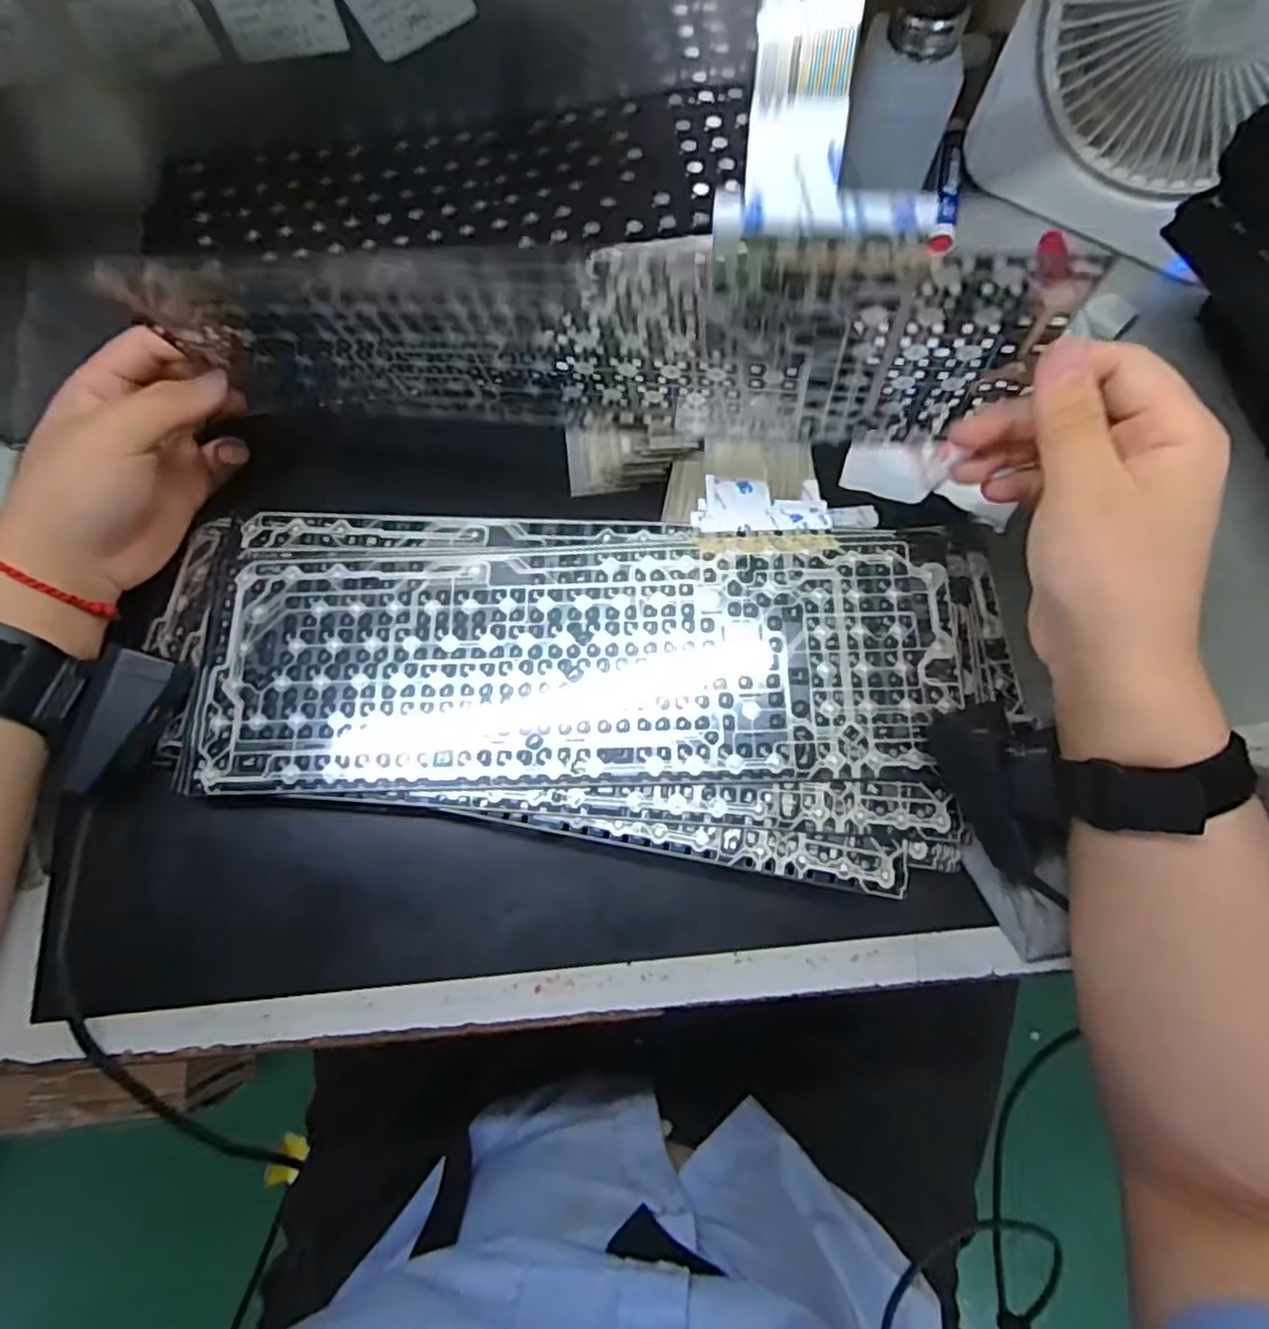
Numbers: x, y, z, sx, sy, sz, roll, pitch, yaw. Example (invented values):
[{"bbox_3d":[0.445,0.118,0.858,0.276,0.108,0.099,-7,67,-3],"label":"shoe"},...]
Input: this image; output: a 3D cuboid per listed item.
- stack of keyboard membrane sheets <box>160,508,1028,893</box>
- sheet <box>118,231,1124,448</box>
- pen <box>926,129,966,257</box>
[{"bbox_3d":[-0.023,0.006,0.338,0.414,0.017,0.172,1,72,0],"label":"stack of keyboard membrane sheets"},{"bbox_3d":[-0.027,-0.130,0.295,0.354,0.117,0.008,6,80,10],"label":"sheet"},{"bbox_3d":[0.199,-0.299,0.439,0.017,0.015,0.099,14,73,5],"label":"pen"}]

